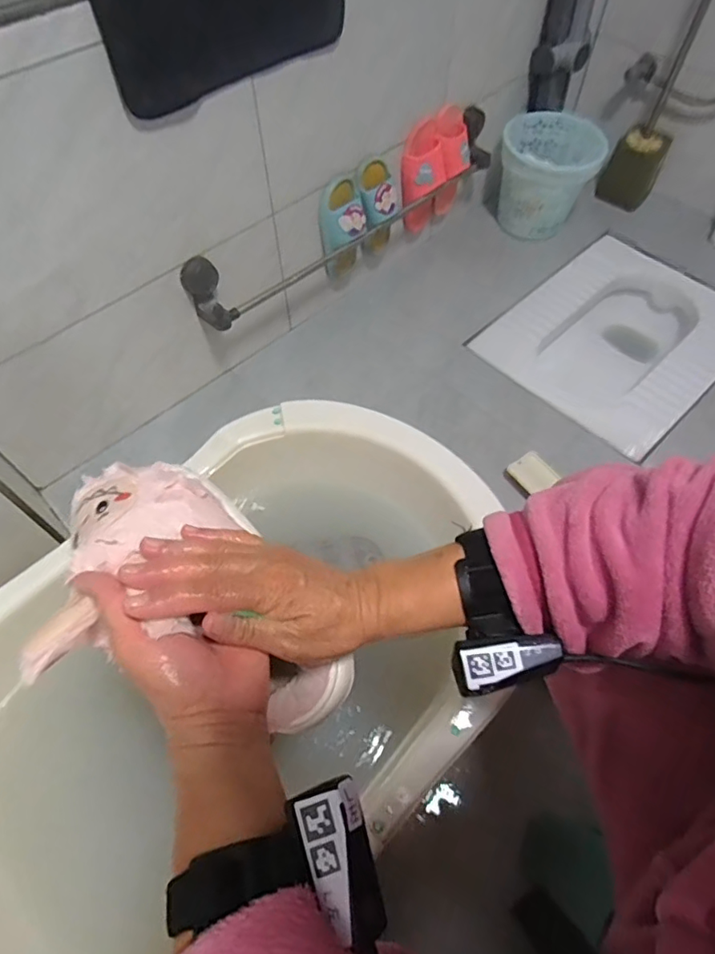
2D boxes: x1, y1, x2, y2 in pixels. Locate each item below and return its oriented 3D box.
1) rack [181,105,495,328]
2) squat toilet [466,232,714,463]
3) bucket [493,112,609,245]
[{"bbox_3d":[0.013,-0.512,1.031,0.768,0.115,0.083,-40,66,-21],"label":"rack"},{"bbox_3d":[0.577,-0.295,1.219,0.550,0.140,0.421,-39,65,-20],"label":"squat toilet"},{"bbox_3d":[0.448,-0.717,1.282,0.224,0.196,0.238,14,60,10],"label":"bucket"}]

